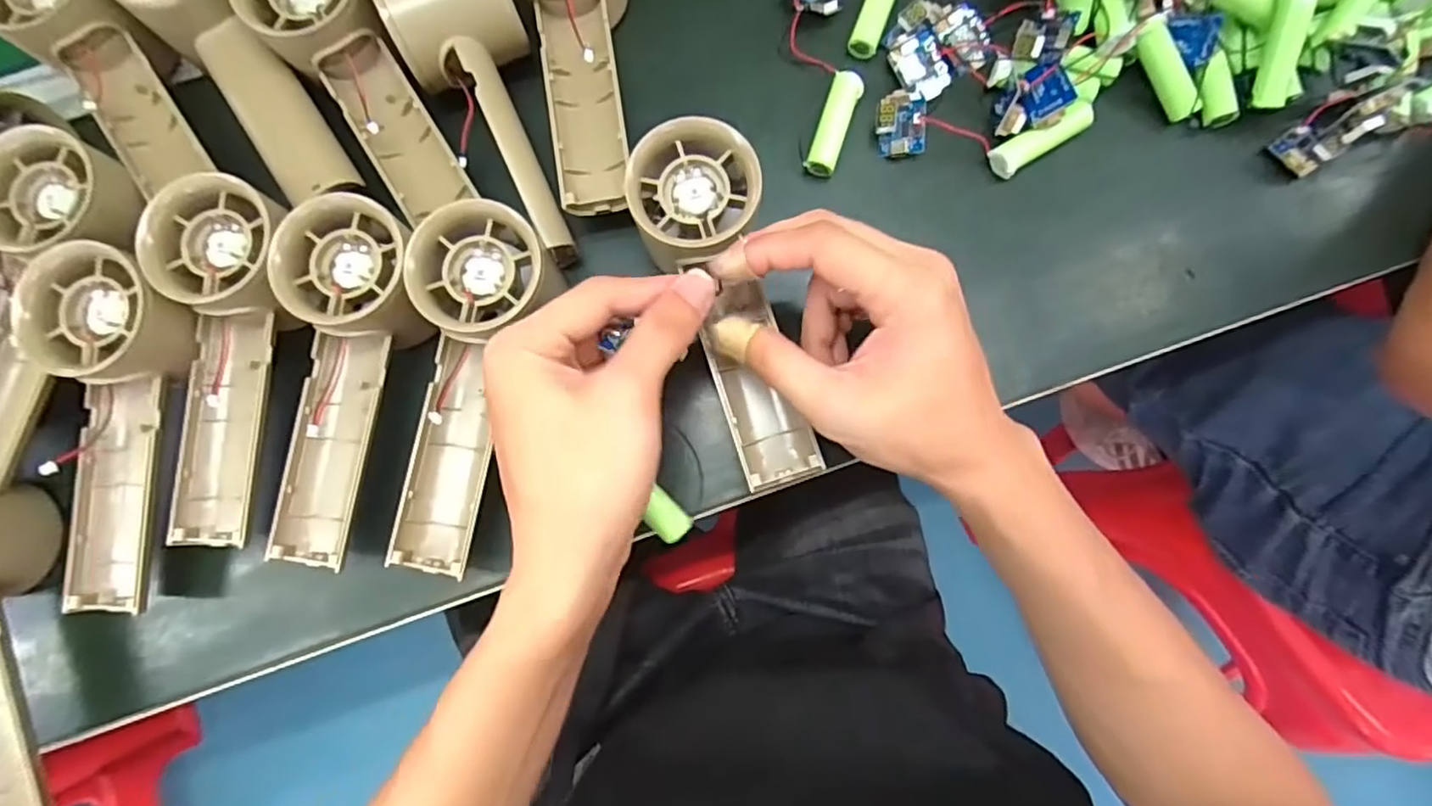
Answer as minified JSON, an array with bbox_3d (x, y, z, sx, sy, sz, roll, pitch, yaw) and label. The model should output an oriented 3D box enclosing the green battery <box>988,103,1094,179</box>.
[{"bbox_3d":[0.158,-0.129,0.314,0.050,0.014,0.015,-31,84,-3],"label":"green battery"}]

